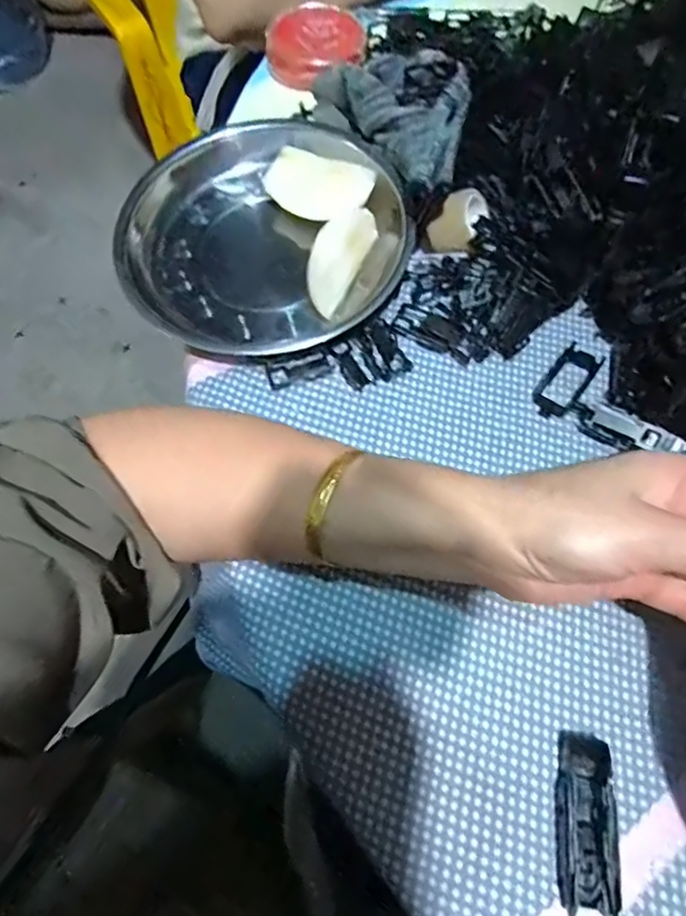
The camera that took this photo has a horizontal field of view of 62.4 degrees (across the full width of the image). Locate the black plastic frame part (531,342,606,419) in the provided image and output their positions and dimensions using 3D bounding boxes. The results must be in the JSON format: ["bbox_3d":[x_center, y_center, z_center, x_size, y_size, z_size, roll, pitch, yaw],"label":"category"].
[{"bbox_3d":[0.133,-0.046,0.338,0.023,0.006,0.052,35,71,15],"label":"black plastic frame part"}]

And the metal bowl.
[{"bbox_3d":[-0.045,-0.148,0.367,0.174,0.036,0.181,-1,66,1],"label":"metal bowl"}]

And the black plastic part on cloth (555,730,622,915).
[{"bbox_3d":[0.107,0.159,0.248,0.023,0.011,0.068,8,66,5],"label":"black plastic part on cloth"}]

